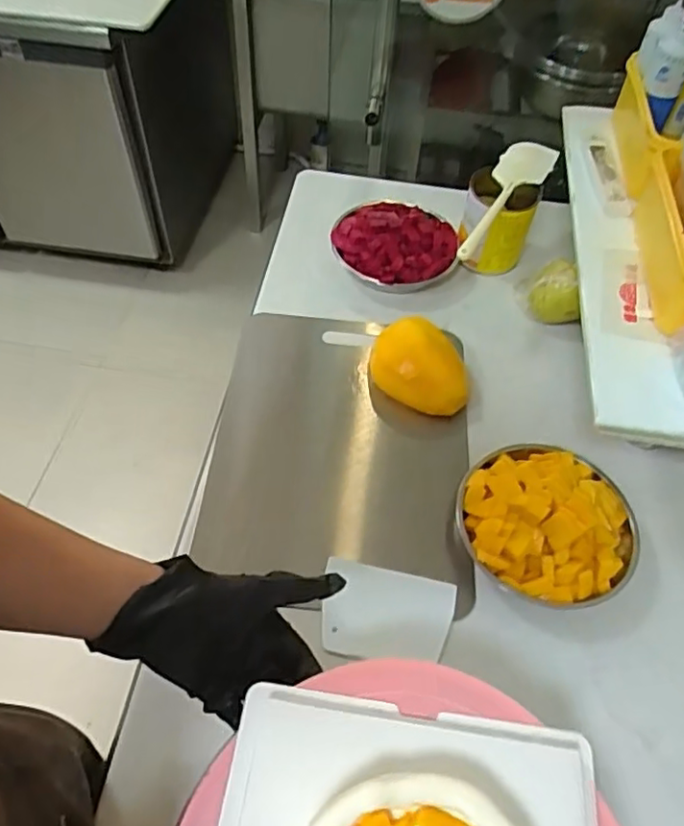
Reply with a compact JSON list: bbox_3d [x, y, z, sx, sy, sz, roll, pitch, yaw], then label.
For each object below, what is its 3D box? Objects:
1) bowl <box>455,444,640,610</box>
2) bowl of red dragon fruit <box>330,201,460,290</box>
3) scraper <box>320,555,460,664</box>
[{"bbox_3d":[0.219,0.113,0.660,0.176,0.070,0.180,1,55,-2],"label":"bowl"},{"bbox_3d":[0.076,-0.245,0.912,0.180,0.055,0.159,3,55,-1],"label":"bowl of red dragon fruit"},{"bbox_3d":[0.045,0.199,0.620,0.125,0.010,0.092,9,55,4],"label":"scraper"}]

